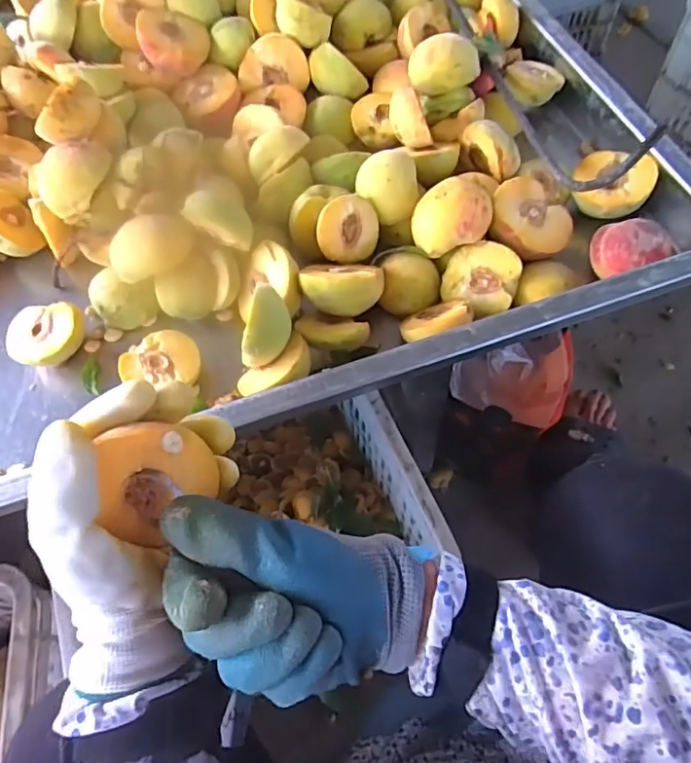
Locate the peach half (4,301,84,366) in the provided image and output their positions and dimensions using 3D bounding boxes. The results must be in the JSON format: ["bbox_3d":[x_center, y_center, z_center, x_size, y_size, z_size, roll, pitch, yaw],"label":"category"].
[{"bbox_3d":[-0.249,-0.035,0.461,0.060,0.040,0.051,3,63,5],"label":"peach half"}]

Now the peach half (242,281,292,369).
[{"bbox_3d":[-0.061,-0.040,0.398,0.022,0.038,0.057,9,85,43],"label":"peach half"}]

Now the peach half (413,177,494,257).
[{"bbox_3d":[0.088,-0.138,0.455,0.062,0.038,0.058,-1,62,3],"label":"peach half"}]

